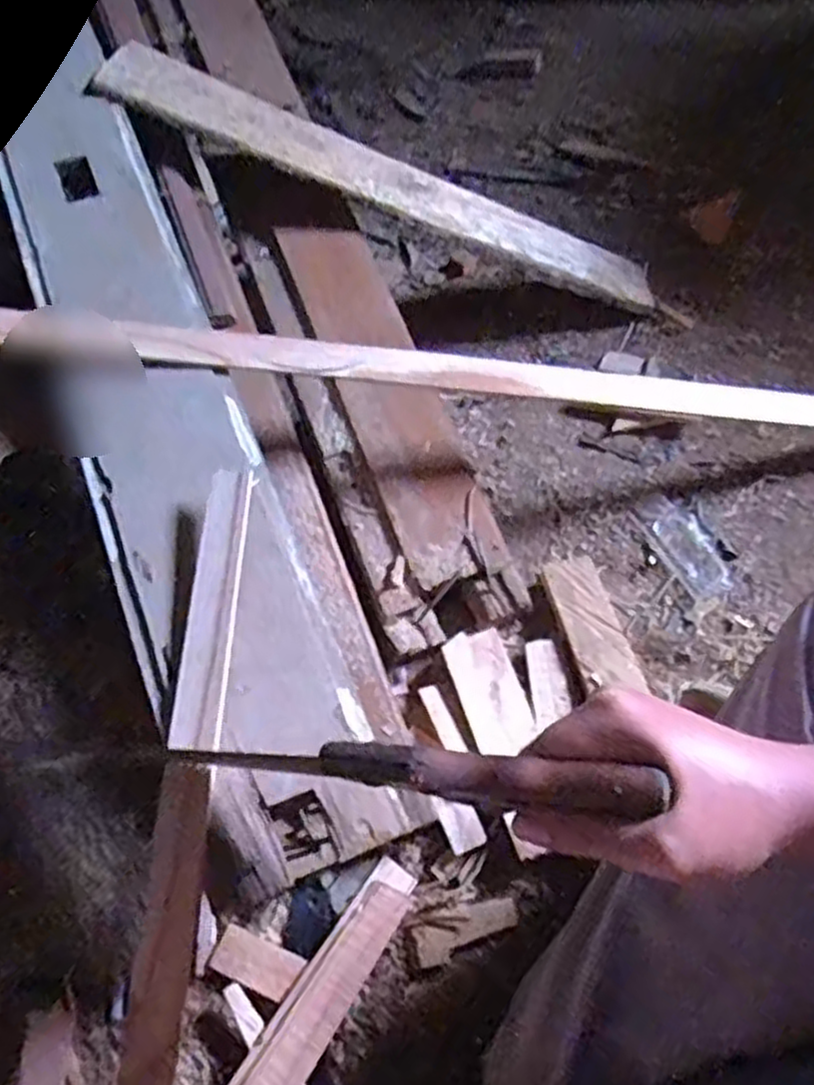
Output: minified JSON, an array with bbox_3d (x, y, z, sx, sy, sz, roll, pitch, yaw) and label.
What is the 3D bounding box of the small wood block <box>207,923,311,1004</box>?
[{"bbox_3d":[-0.116,0.323,0.611,0.077,0.007,0.034,11,57,27],"label":"small wood block"}]

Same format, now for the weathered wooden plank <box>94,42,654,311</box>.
[{"bbox_3d":[-0.017,-0.422,0.924,0.667,0.021,0.126,20,57,-8],"label":"weathered wooden plank"}]

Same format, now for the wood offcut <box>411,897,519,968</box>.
[{"bbox_3d":[0.045,0.295,0.604,0.080,0.009,0.028,-19,56,-7],"label":"wood offcut"}]

